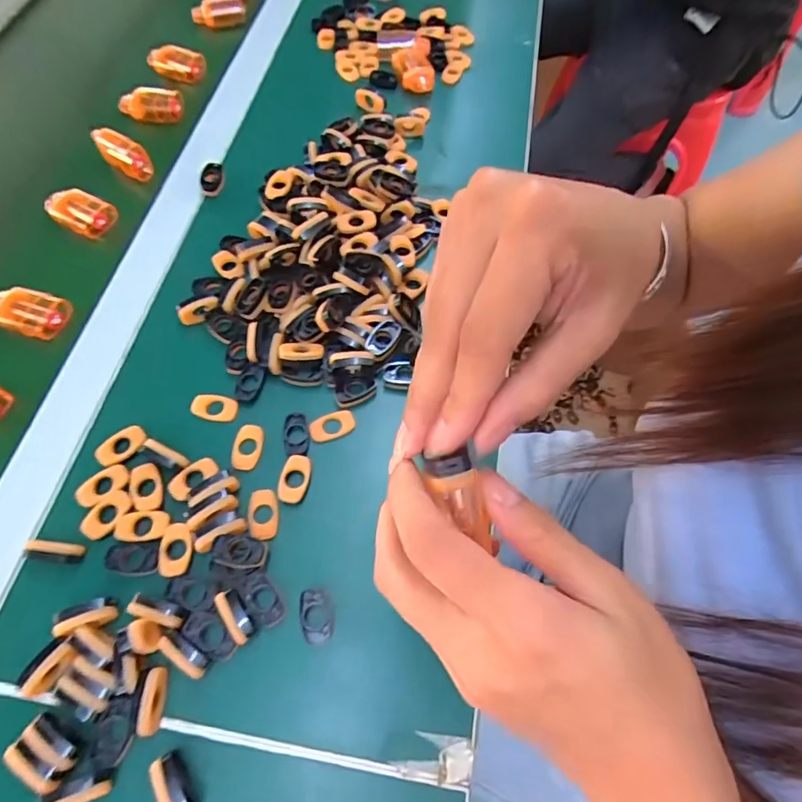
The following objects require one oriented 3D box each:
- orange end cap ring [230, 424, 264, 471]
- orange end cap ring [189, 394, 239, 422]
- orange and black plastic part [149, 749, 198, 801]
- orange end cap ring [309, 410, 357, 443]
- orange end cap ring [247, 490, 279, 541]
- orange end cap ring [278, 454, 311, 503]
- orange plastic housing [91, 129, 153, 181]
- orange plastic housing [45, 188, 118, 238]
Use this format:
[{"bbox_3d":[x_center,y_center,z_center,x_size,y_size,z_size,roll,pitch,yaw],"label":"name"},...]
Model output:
[{"bbox_3d":[-0.110,0.033,0.355,0.020,0.004,0.034,1,63,-2],"label":"orange end cap ring"},{"bbox_3d":[-0.138,0.004,0.367,0.033,0.007,0.019,10,63,3],"label":"orange end cap ring"},{"bbox_3d":[-0.120,0.204,0.262,0.014,0.018,0.033,-32,69,-17],"label":"orange and black plastic part"},{"bbox_3d":[-0.051,0.018,0.364,0.034,0.004,0.021,-17,65,-10],"label":"orange end cap ring"},{"bbox_3d":[-0.093,0.076,0.332,0.019,0.004,0.033,-2,63,-3],"label":"orange end cap ring"},{"bbox_3d":[-0.073,0.053,0.340,0.018,0.006,0.033,13,64,4],"label":"orange end cap ring"},{"bbox_3d":[-0.266,-0.234,0.471,0.057,0.032,0.017,28,66,12],"label":"orange plastic housing"},{"bbox_3d":[-0.294,-0.171,0.448,0.066,0.019,0.033,24,65,10],"label":"orange plastic housing"}]

